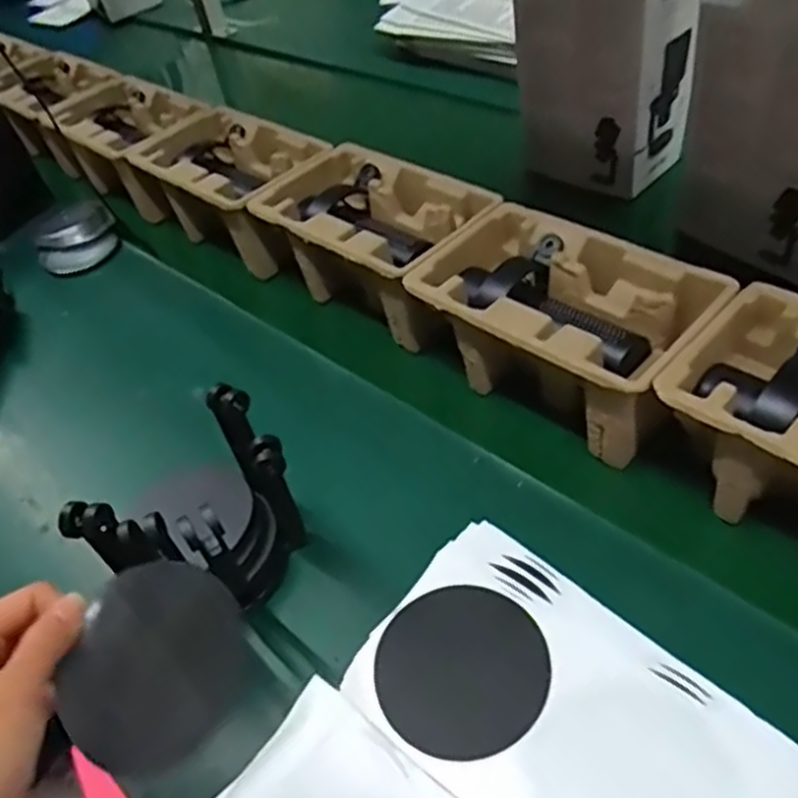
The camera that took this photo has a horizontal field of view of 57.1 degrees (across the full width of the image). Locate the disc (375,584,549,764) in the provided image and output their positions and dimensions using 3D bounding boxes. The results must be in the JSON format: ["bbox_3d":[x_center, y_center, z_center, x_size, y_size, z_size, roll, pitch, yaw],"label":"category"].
[{"bbox_3d":[0.034,0.148,0.407,0.090,0.007,0.093,-3,50,3],"label":"disc"}]

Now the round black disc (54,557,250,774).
[{"bbox_3d":[-0.117,0.129,0.358,0.007,0.089,0.091,-9,28,49],"label":"round black disc"}]

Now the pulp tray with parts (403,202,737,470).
[{"bbox_3d":[0.134,-0.064,0.618,0.224,0.115,0.150,34,61,29],"label":"pulp tray with parts"}]

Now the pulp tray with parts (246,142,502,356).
[{"bbox_3d":[-0.022,-0.164,0.751,0.224,0.115,0.150,36,62,29],"label":"pulp tray with parts"}]

